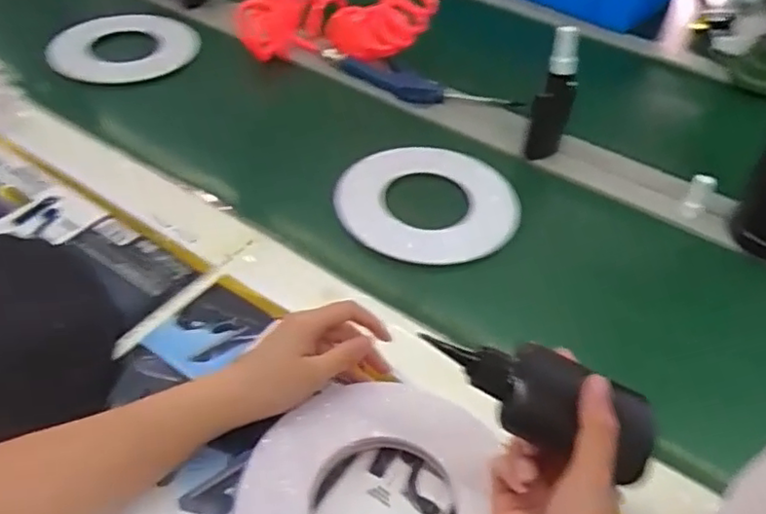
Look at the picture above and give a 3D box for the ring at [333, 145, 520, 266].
[{"bbox_3d":[0.046,-0.070,0.721,0.192,0.018,0.193,2,45,-2],"label":"ring"}]

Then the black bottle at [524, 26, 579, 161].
[{"bbox_3d":[0.200,-0.188,0.748,0.041,0.160,0.054,16,46,12],"label":"black bottle"}]

